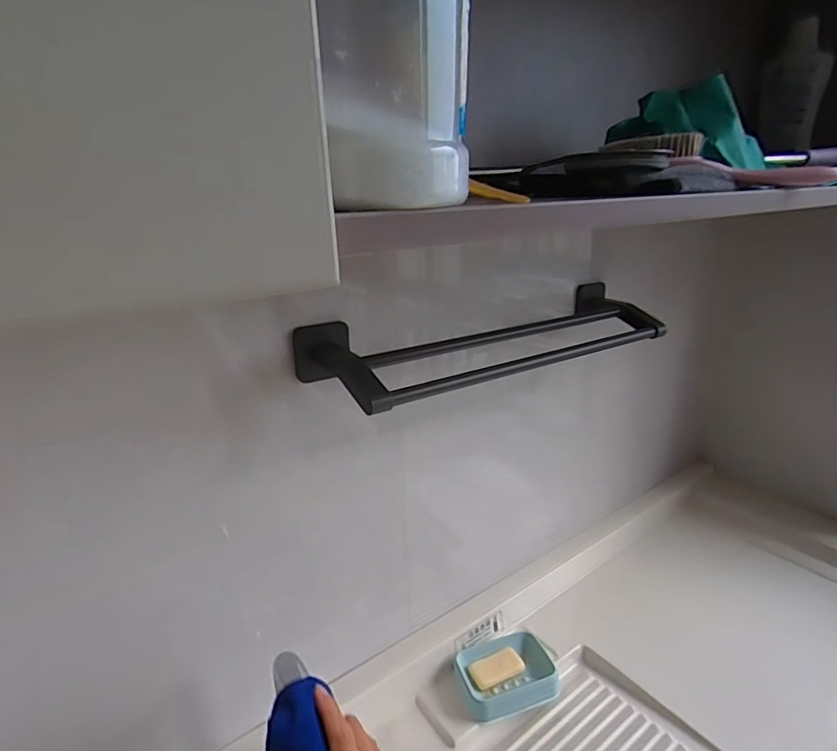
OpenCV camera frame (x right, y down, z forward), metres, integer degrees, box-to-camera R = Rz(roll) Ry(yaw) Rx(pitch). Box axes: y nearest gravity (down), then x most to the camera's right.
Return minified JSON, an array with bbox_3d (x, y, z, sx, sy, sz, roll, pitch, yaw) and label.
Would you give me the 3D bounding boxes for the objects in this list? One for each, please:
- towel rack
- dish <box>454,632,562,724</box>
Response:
[{"bbox_3d":[0.108,-0.050,0.592,0.476,0.061,0.164,-17,25,-35],"label":"towel rack"},{"bbox_3d":[0.113,0.396,0.680,0.122,0.032,0.097,-7,21,-14],"label":"dish"}]

